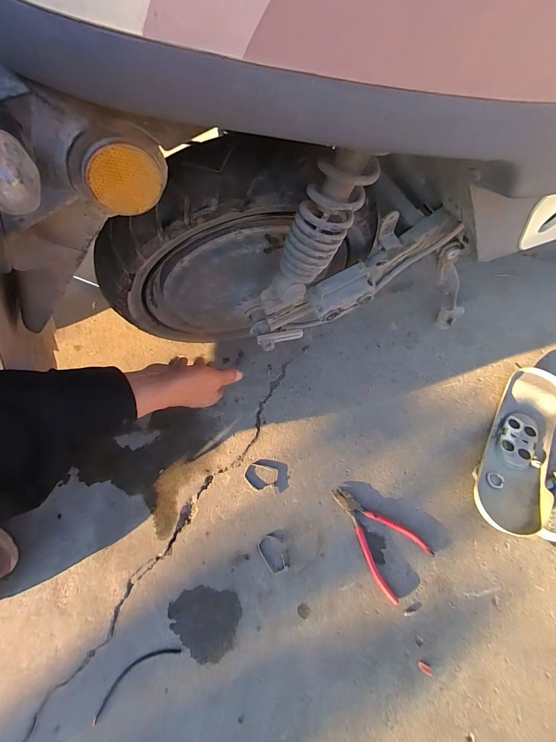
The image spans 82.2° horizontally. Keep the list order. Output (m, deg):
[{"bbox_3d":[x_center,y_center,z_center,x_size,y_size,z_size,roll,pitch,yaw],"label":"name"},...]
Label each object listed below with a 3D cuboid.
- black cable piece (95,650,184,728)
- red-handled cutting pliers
[{"bbox_3d":[-0.176,0.374,0.392,0.114,0.008,0.025,-32,65,-16],"label":"black cable piece"},{"bbox_3d":[0.136,0.226,0.452,0.086,0.010,0.146,-36,66,-17],"label":"red-handled cutting pliers"}]

